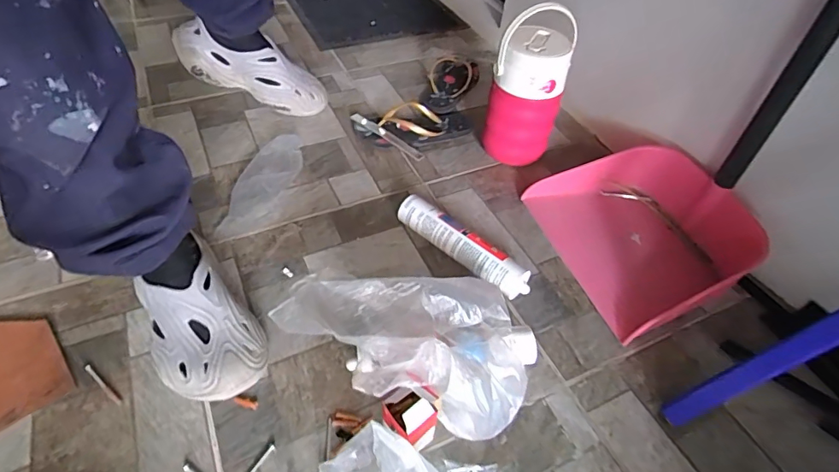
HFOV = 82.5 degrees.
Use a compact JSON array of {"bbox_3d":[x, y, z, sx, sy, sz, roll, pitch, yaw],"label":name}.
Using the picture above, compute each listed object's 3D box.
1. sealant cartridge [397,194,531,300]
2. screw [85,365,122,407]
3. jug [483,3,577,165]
[{"bbox_3d":[0.061,0.017,0.704,0.227,0.055,0.046,35,54,24],"label":"sealant cartridge"},{"bbox_3d":[-0.368,0.172,0.555,0.073,0.004,0.007,32,53,22],"label":"screw"},{"bbox_3d":[0.179,-0.235,0.799,0.112,0.256,0.099,21,51,15],"label":"jug"}]

